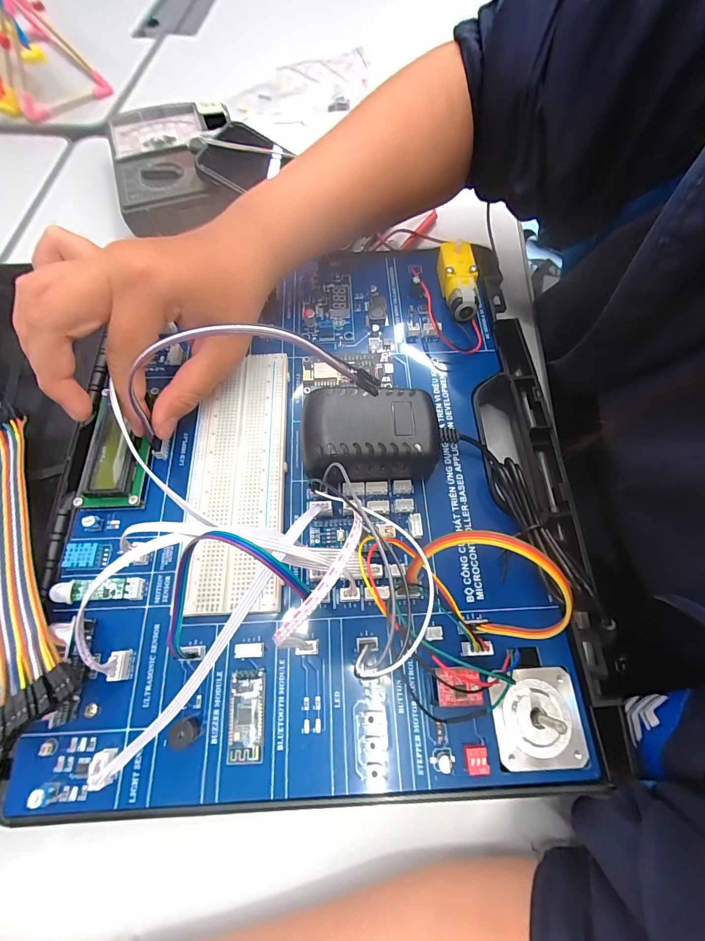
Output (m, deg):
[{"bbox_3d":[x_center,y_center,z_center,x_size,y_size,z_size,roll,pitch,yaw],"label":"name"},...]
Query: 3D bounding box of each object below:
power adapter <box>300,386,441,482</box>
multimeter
[{"bbox_3d":[0.010,-0.020,0.226,0.078,0.037,0.055,-3,65,0],"label":"power adapter"},{"bbox_3d":[-0.182,-0.298,0.381,0.096,0.030,0.162,-18,66,-7],"label":"multimeter"}]

